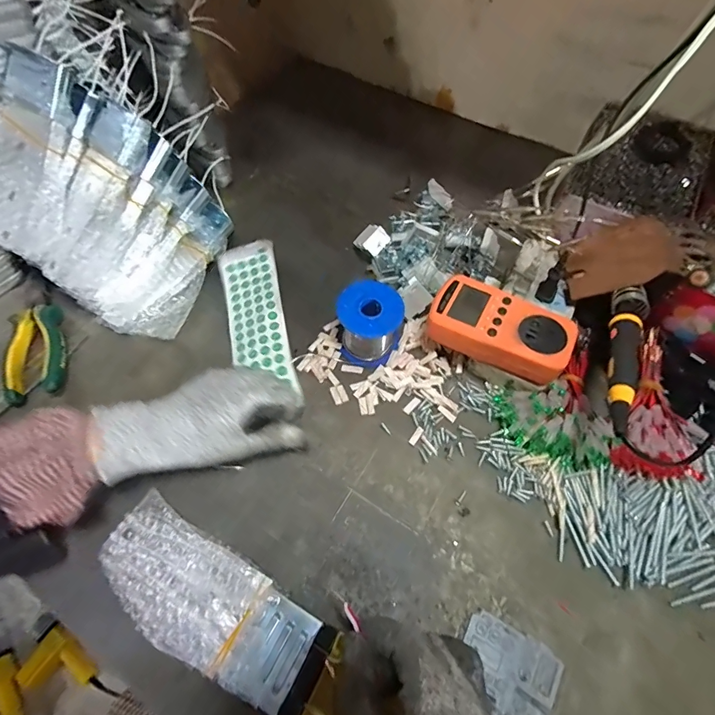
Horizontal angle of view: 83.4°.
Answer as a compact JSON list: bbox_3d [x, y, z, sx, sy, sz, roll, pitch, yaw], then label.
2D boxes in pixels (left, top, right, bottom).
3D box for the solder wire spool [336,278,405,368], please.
[{"bbox_3d":[0.014,-0.034,0.407,0.061,0.057,0.064,0,61,0],"label":"solder wire spool"}]

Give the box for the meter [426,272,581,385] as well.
[{"bbox_3d":[0.133,-0.027,0.379,0.126,0.033,0.067,25,63,13],"label":"meter"}]

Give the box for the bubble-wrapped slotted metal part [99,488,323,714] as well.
[{"bbox_3d":[-0.115,0.178,0.297,0.171,0.035,0.071,28,65,15],"label":"bubble-wrapped slotted metal part"}]

